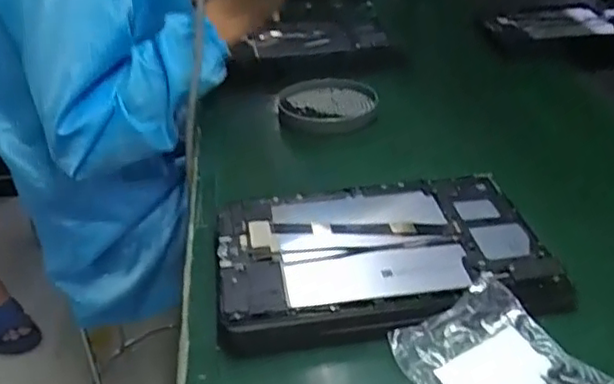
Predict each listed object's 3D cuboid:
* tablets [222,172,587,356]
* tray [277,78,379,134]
[{"bbox_3d":[0.055,0.047,0.498,0.240,0.030,0.155,-5,32,-6],"label":"tablets"},{"bbox_3d":[0.024,-0.104,0.761,0.113,0.024,0.113,-1,32,1],"label":"tray"}]

